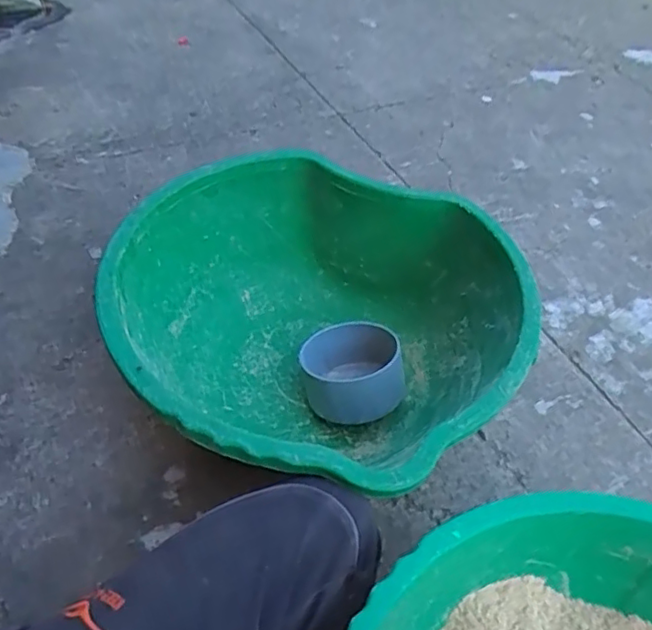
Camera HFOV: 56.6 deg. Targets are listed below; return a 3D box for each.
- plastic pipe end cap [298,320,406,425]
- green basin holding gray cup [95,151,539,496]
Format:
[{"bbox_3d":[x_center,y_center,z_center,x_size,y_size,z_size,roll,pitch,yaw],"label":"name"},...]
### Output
[{"bbox_3d":[0.030,0.070,0.732,0.119,0.080,0.122,1,32,-1],"label":"plastic pipe end cap"},{"bbox_3d":[-0.020,0.028,0.707,0.434,0.202,0.416,3,47,-4],"label":"green basin holding gray cup"}]

